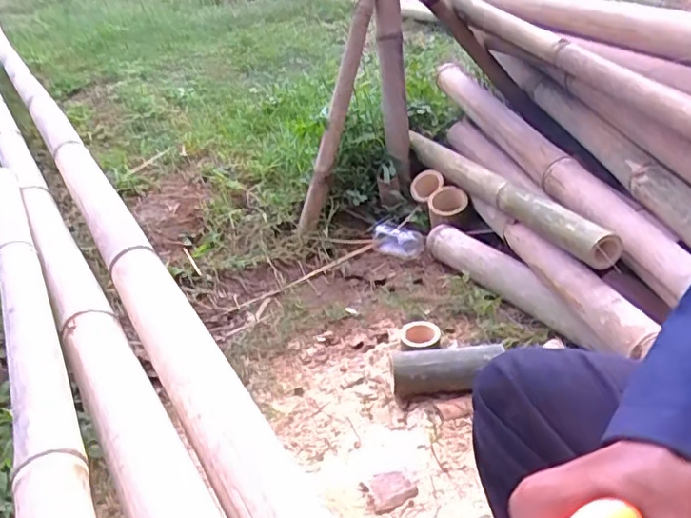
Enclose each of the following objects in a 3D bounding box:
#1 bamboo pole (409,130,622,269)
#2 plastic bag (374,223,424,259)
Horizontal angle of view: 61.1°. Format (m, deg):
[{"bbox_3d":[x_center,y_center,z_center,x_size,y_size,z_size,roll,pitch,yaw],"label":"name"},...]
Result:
[{"bbox_3d":[0.270,-0.148,1.116,0.054,0.056,0.636,-16,32,-15],"label":"bamboo pole"},{"bbox_3d":[0.108,-0.038,1.232,0.070,0.040,0.111,-23,34,-25],"label":"plastic bag"}]

